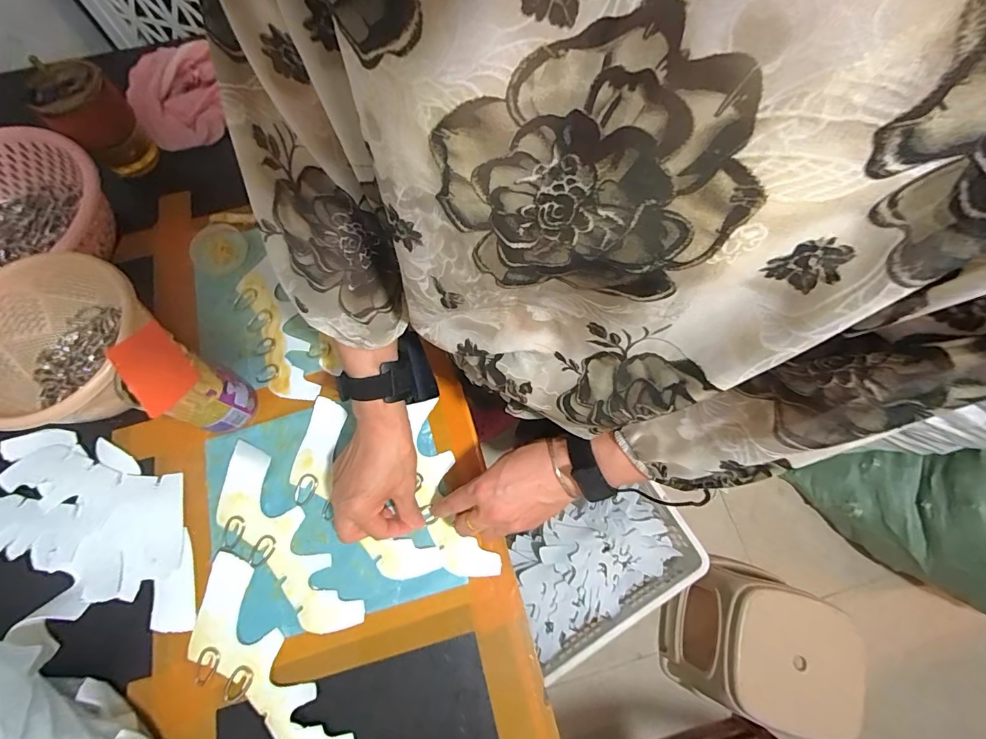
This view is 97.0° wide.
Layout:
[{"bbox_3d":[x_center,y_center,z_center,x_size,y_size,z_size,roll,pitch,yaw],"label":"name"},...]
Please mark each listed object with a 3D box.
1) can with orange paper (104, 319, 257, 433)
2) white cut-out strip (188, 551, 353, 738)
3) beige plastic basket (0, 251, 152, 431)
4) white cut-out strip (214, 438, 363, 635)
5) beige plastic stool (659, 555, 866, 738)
[{"bbox_3d":[-0.298,0.014,0.429,0.083,0.124,0.063,33,75,11],"label":"can with orange paper"},{"bbox_3d":[-0.214,0.282,0.409,0.215,0.007,0.076,43,77,13],"label":"white cut-out strip"},{"bbox_3d":[-0.431,-0.022,0.449,0.161,0.093,0.167,28,74,9],"label":"beige plastic basket"},{"bbox_3d":[-0.210,0.173,0.438,0.209,0.018,0.071,43,77,13],"label":"white cut-out strip"},{"bbox_3d":[0.530,0.579,0.910,0.252,0.285,0.276,28,74,9],"label":"beige plastic stool"}]

